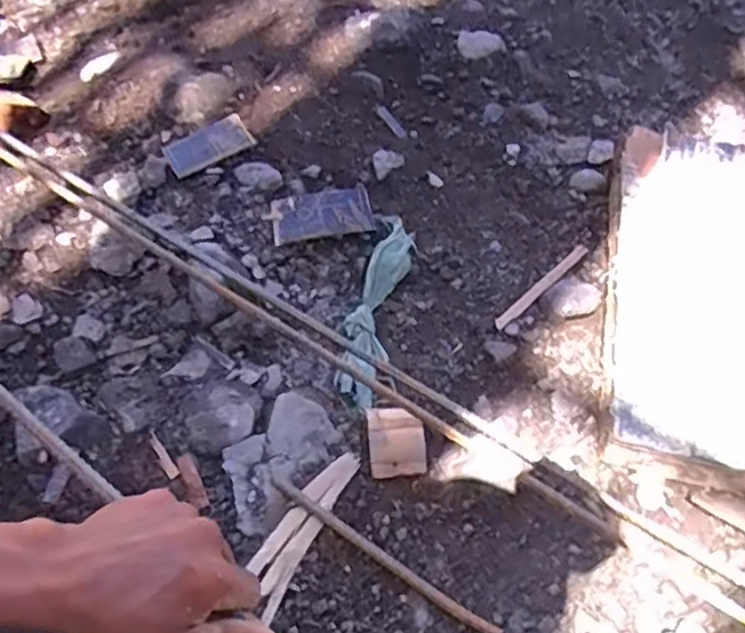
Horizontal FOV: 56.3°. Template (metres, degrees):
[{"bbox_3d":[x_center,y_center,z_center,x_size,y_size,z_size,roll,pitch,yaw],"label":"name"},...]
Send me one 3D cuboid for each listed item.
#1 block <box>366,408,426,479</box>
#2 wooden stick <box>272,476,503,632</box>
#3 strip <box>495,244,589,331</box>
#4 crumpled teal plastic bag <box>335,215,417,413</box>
[{"bbox_3d":[0.024,0.124,0.698,0.054,0.012,0.071,-3,56,-5],"label":"block"},{"bbox_3d":[0.006,0.214,0.630,0.241,0.015,0.013,30,54,18],"label":"wooden stick"},{"bbox_3d":[0.206,-0.038,0.840,0.014,0.006,0.176,39,58,24],"label":"strip"},{"bbox_3d":[0.006,-0.017,0.790,0.053,0.027,0.257,12,51,5],"label":"crumpled teal plastic bag"}]

